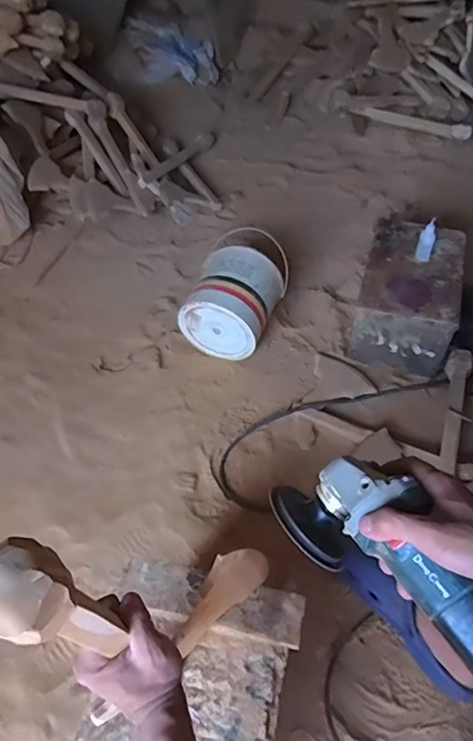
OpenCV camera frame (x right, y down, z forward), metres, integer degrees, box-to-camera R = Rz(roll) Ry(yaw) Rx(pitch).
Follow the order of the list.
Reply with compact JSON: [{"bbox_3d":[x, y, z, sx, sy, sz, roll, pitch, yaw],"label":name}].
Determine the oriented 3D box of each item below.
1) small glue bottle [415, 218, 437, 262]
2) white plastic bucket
[{"bbox_3d":[0.408,-0.277,1.073,0.031,0.084,0.042,14,55,12],"label":"small glue bottle"},{"bbox_3d":[-0.002,-0.168,1.143,0.190,0.175,0.228,15,55,13],"label":"white plastic bucket"}]

